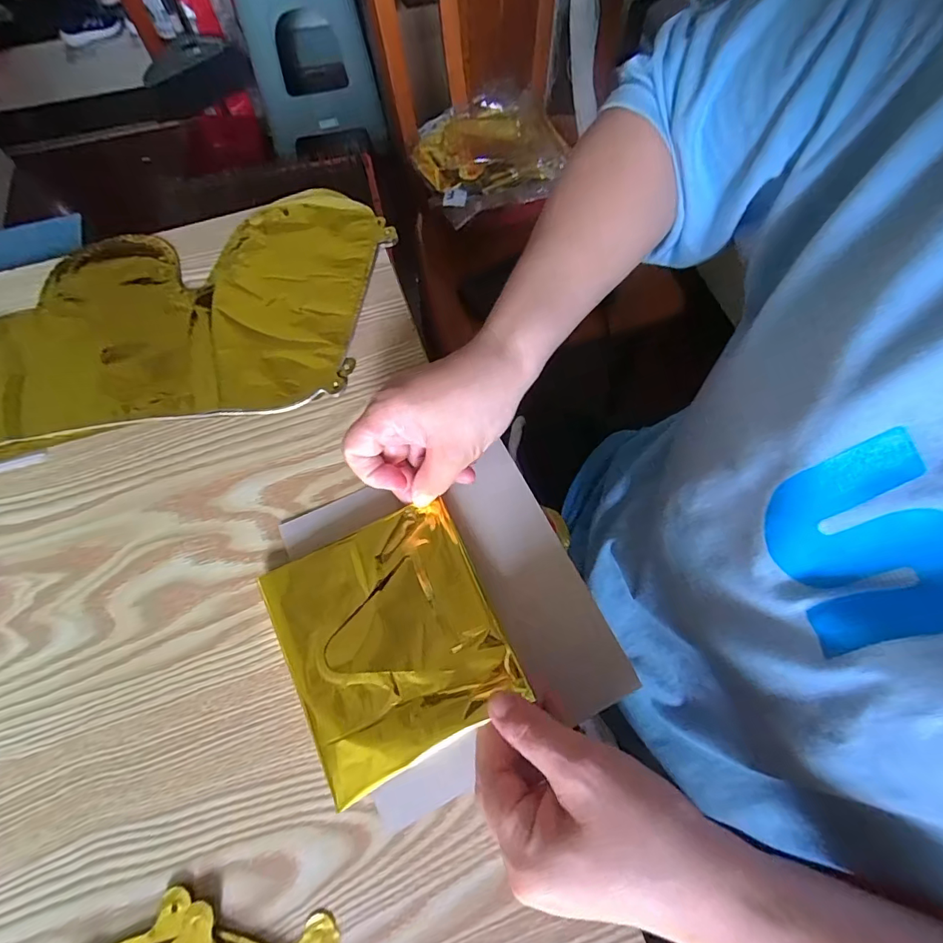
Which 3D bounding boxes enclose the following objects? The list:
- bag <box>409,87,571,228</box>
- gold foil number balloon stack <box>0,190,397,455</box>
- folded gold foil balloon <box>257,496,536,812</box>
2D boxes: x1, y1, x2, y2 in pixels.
[{"bbox_3d":[0.033,-0.540,0.814,0.248,0.044,0.234,-22,69,-7],"label":"bag"},{"bbox_3d":[-0.286,-0.123,0.385,0.425,0.011,0.201,-10,68,-3],"label":"gold foil number balloon stack"},{"bbox_3d":[-0.049,0.092,0.275,0.120,0.023,0.130,-26,70,-9],"label":"folded gold foil balloon"}]

